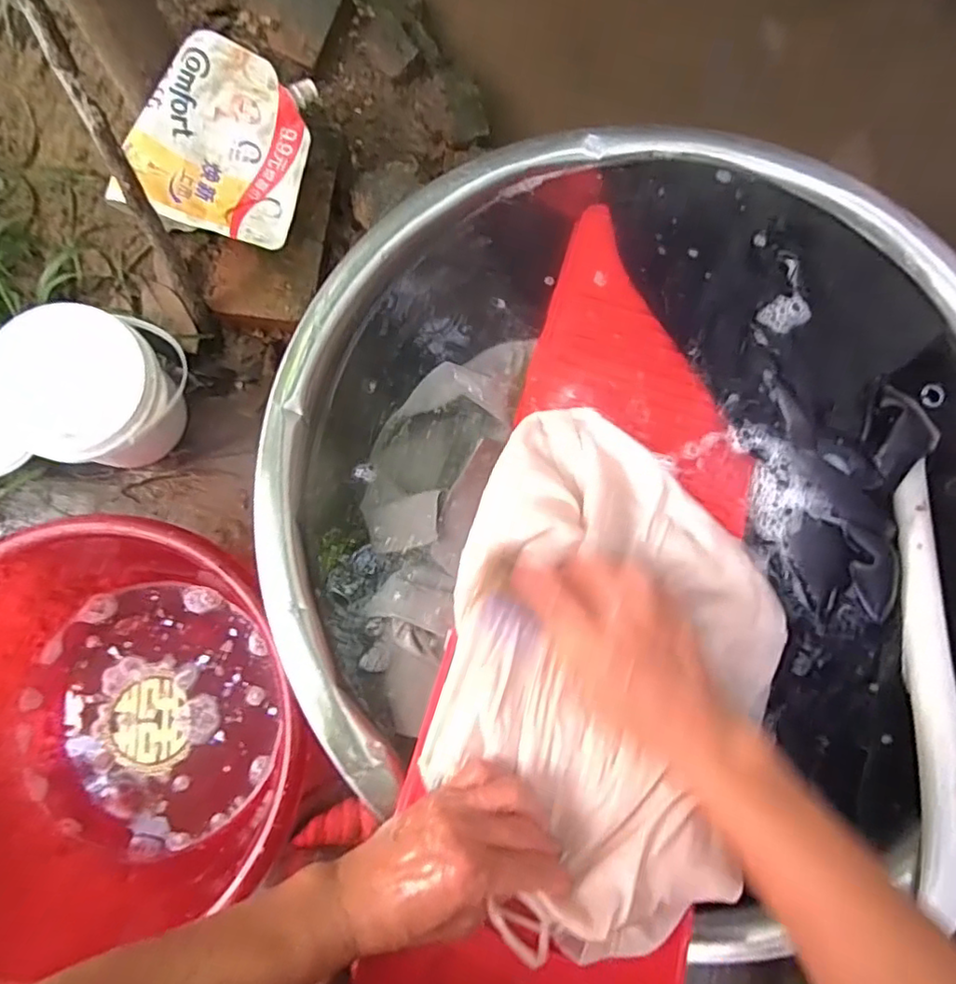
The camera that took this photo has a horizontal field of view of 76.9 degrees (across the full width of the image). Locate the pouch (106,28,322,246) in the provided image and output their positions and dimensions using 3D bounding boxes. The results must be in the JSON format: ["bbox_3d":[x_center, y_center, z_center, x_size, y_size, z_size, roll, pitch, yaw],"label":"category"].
[{"bbox_3d":[-0.246,-0.339,0.583,0.148,0.025,0.170,15,96,-19],"label":"pouch"}]

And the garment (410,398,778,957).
[{"bbox_3d":[0.101,0.113,0.422,0.240,0.068,0.352,11,79,1],"label":"garment"}]

